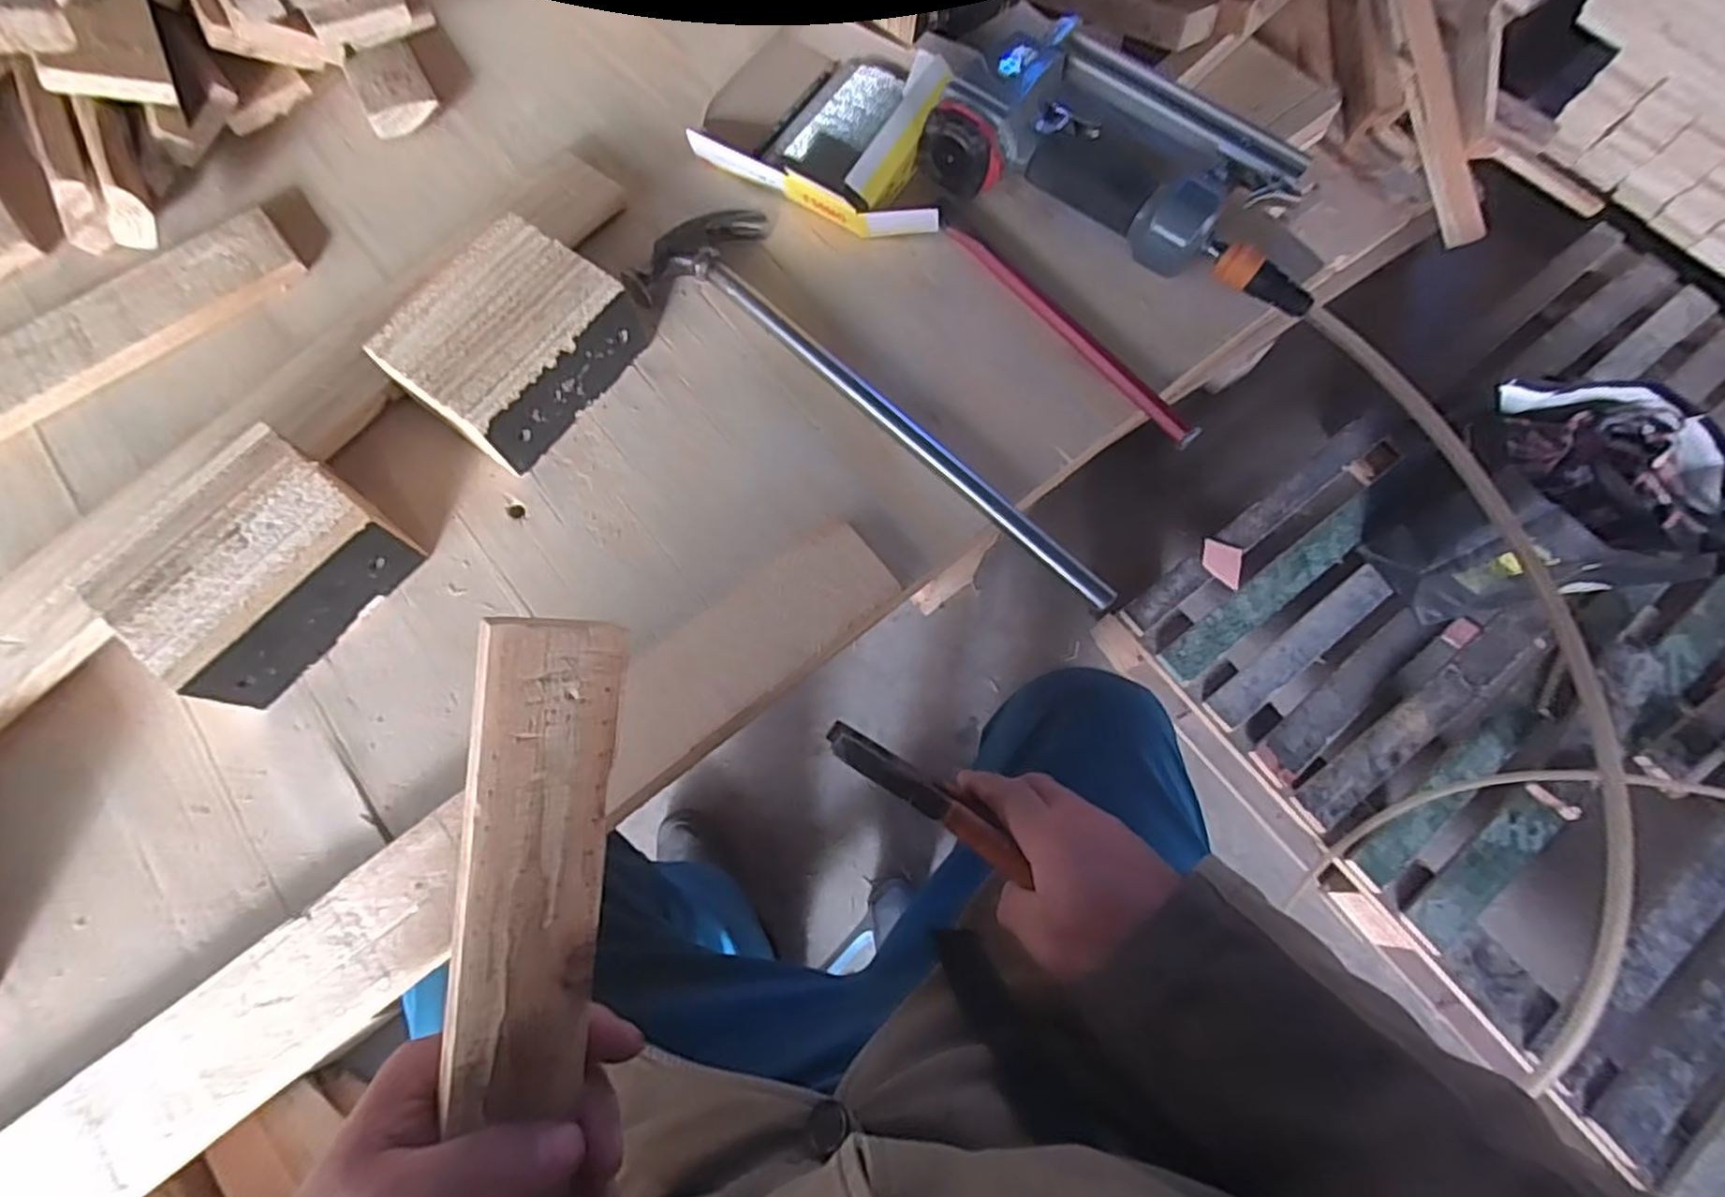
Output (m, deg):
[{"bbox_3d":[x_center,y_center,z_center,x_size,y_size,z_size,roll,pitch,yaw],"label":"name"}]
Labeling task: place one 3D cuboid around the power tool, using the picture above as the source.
[{"bbox_3d":[0.183,-0.314,0.509,0.280,0.059,0.153,27,74,8],"label":"power tool"}]

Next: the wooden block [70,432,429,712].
[{"bbox_3d":[-0.323,-0.016,0.401,0.094,0.062,0.120,38,76,11],"label":"wooden block"}]

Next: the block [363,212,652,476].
[{"bbox_3d":[-0.205,-0.149,0.442,0.088,0.060,0.122,36,75,10],"label":"block"}]

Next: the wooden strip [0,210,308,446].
[{"bbox_3d":[-0.524,-0.133,0.457,0.349,0.017,0.066,-35,76,-11],"label":"wooden strip"}]

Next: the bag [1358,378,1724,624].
[{"bbox_3d":[0.819,-0.116,0.912,0.289,0.209,0.237,-3,72,-3],"label":"bag"}]

